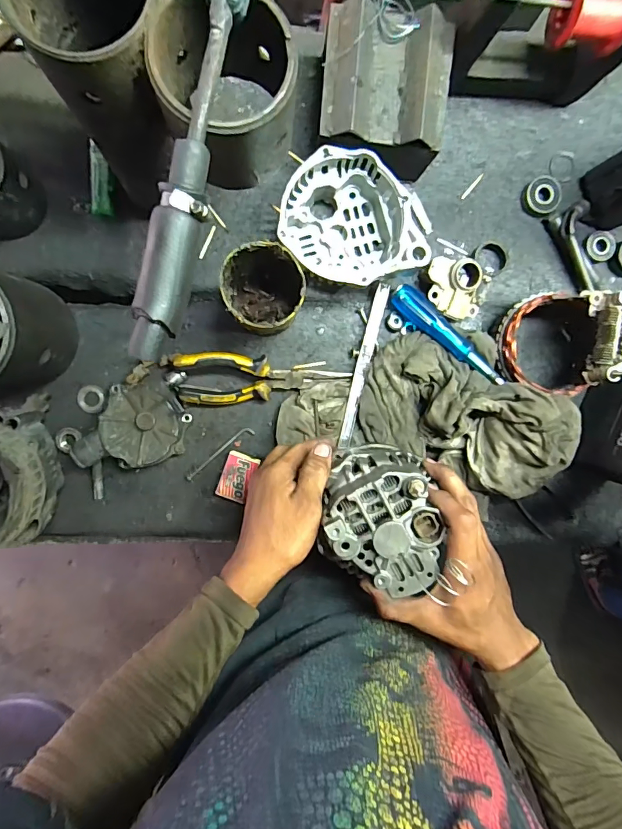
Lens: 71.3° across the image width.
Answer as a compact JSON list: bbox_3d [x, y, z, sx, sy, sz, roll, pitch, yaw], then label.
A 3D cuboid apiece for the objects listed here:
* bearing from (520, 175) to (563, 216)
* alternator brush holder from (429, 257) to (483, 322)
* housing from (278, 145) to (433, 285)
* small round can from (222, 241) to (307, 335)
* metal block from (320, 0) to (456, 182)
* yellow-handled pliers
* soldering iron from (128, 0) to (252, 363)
[{"bbox_3d":[0.264,-0.250,0.497,0.041,0.015,0.041,0,93,-4],"label":"bearing"},{"bbox_3d":[0.158,-0.139,0.488,0.059,0.034,0.063,-2,93,-4],"label":"alternator brush holder"},{"bbox_3d":[0.053,-0.204,0.454,0.158,0.079,0.104,14,92,-5],"label":"housing"},{"bbox_3d":[-0.049,-0.121,0.434,0.072,0.117,0.075,0,93,-4],"label":"small round can"},{"bbox_3d":[0.068,-0.308,0.438,0.118,0.098,0.123,4,93,-5],"label":"metal block"},{"bbox_3d":[-0.052,-0.043,0.481,0.188,0.034,0.056,-4,94,-4],"label":"yellow-handled pliers"},{"bbox_3d":[-0.064,-0.165,0.244,0.027,0.024,0.271,14,92,-5],"label":"soldering iron"}]

